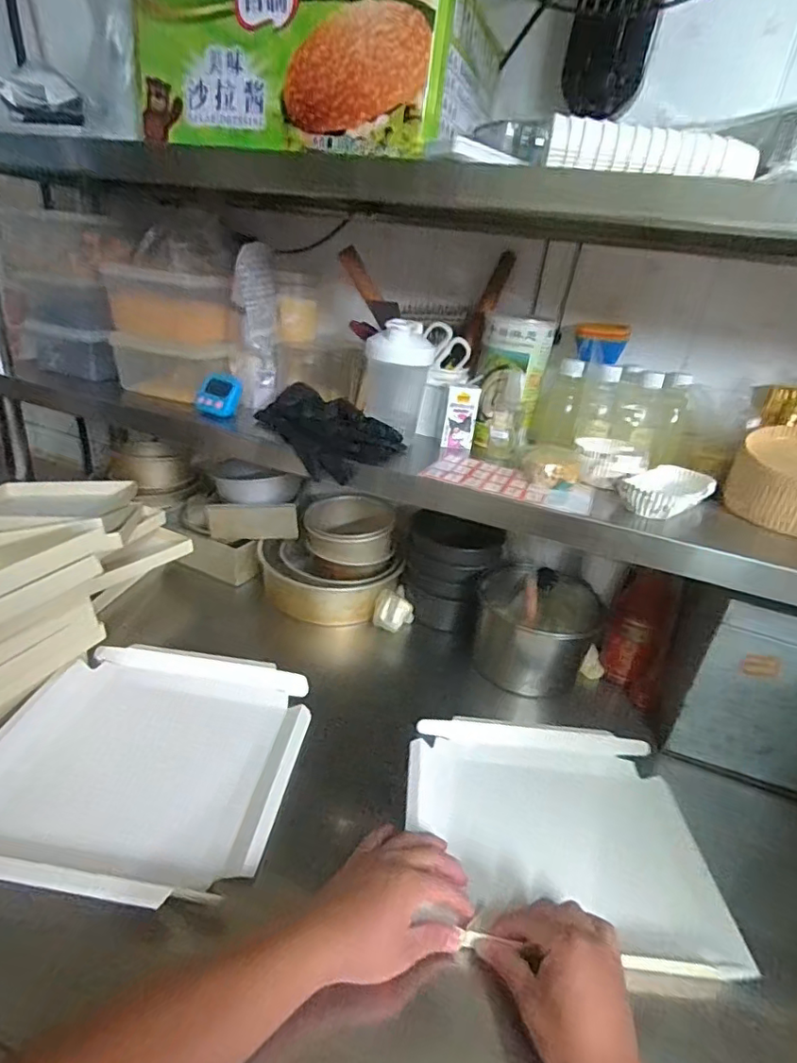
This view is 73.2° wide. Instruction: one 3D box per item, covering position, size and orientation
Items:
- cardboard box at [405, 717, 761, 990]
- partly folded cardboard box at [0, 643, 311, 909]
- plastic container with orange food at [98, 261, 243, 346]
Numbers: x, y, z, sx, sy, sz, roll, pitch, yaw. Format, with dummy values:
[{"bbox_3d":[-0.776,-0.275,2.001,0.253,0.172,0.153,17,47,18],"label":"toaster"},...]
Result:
[{"bbox_3d":[0.174,0.327,0.610,0.325,0.030,0.283,9,28,3],"label":"cardboard box"},{"bbox_3d":[-0.292,0.262,0.628,0.336,0.049,0.326,9,28,3],"label":"partly folded cardboard box"},{"bbox_3d":[-0.331,-0.336,0.802,0.181,0.092,0.099,19,30,21],"label":"plastic container with orange food"}]

